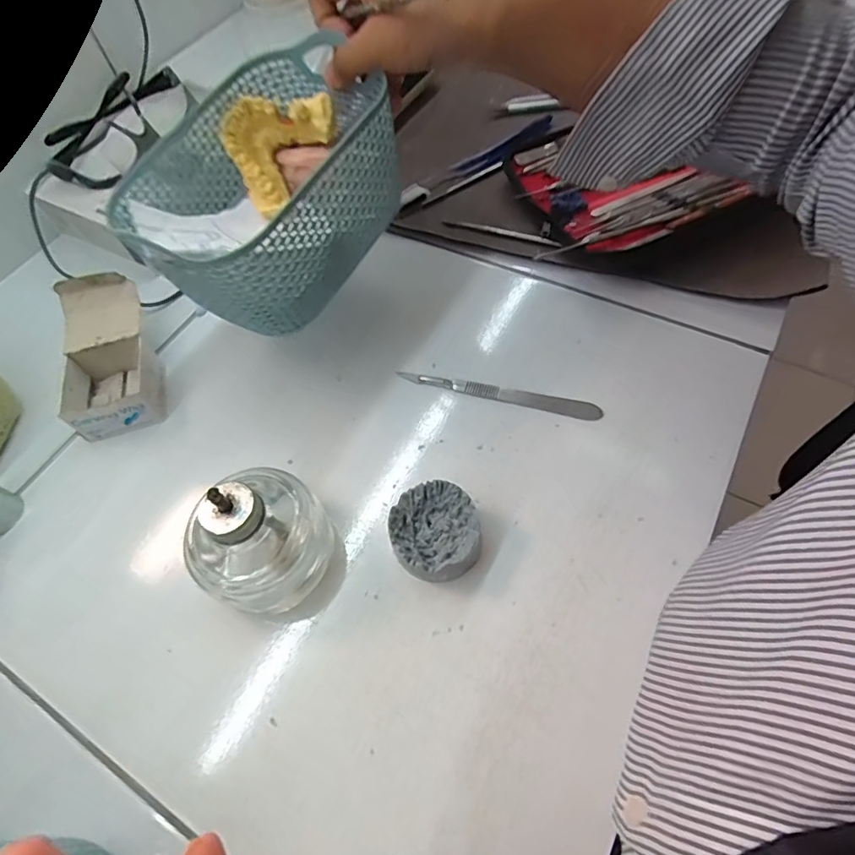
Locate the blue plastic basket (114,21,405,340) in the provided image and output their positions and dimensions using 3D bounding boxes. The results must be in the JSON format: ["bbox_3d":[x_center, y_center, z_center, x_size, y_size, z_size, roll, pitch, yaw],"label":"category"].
[{"bbox_3d":[-0.099,-0.149,0.330,0.117,0.080,0.164,26,66,17],"label":"blue plastic basket"}]

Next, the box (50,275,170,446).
[{"bbox_3d":[-0.224,-0.052,0.371,0.060,0.045,0.111,-18,61,-6],"label":"box"}]

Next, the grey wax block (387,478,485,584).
[{"bbox_3d":[0.005,0.059,0.300,0.052,0.025,0.050,-24,62,-9],"label":"grey wax block"}]

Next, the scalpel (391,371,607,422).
[{"bbox_3d":[0.048,-0.023,0.357,0.137,0.004,0.014,11,62,10],"label":"scalpel"}]

